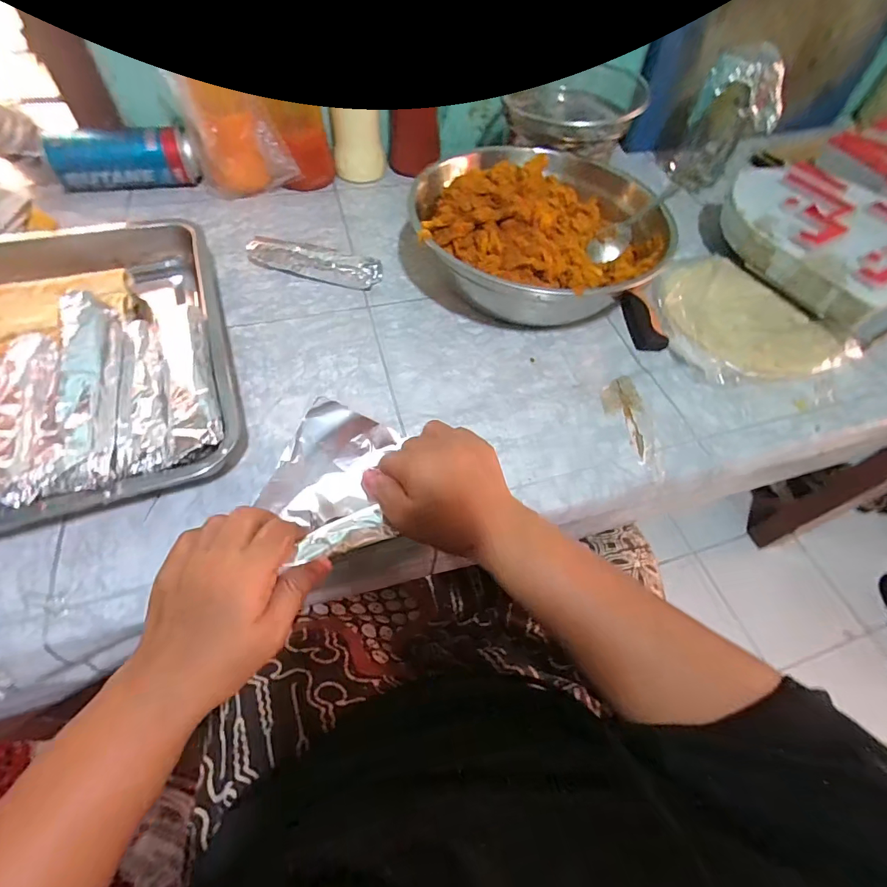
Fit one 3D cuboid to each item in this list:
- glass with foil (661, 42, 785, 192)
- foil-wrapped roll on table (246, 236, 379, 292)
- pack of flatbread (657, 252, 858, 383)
[{"bbox_3d":[0.421,-0.472,0.646,0.087,0.169,0.086,-19,60,-15],"label":"glass with foil"},{"bbox_3d":[-0.154,-0.210,0.509,0.154,0.033,0.042,12,57,4],"label":"foil-wrapped roll on table"},{"bbox_3d":[0.335,-0.145,0.502,0.180,0.028,0.186,-15,60,-13],"label":"pack of flatbread"}]

